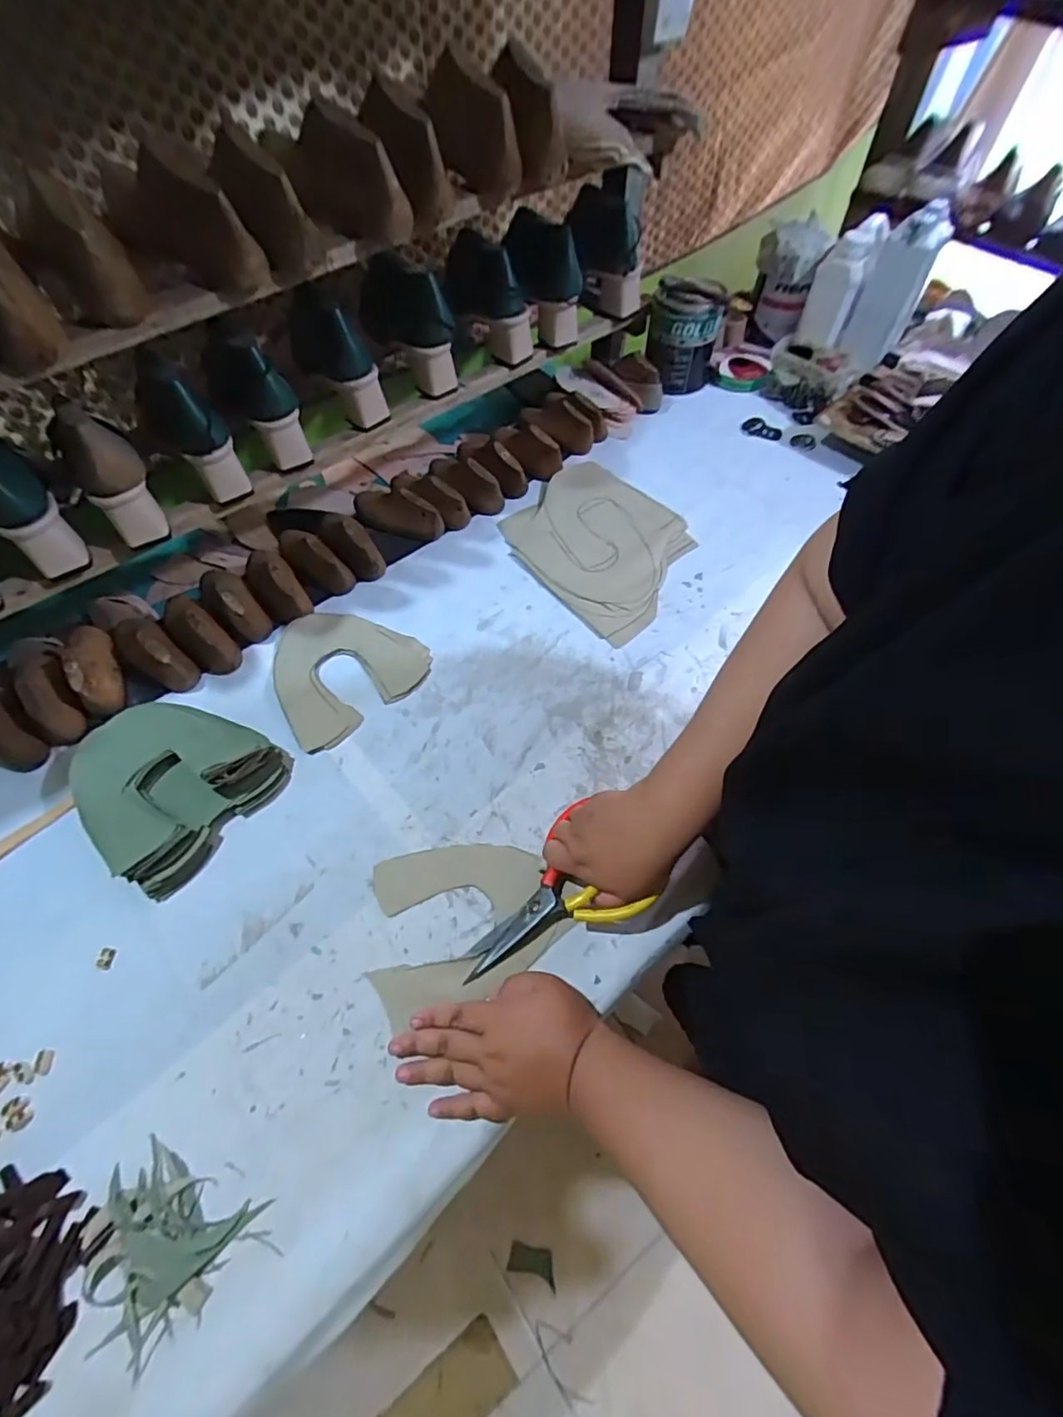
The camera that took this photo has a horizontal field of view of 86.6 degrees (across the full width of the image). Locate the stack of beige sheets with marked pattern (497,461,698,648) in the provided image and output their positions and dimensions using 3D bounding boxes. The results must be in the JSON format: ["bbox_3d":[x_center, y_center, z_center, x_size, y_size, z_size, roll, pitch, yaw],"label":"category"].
[{"bbox_3d":[0.096,-0.225,0.759,0.220,0.011,0.263,-37,66,-19],"label":"stack of beige sheets with marked pattern"}]

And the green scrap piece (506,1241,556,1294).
[{"bbox_3d":[0.004,0.955,0.971,0.084,0.004,0.046,12,58,9],"label":"green scrap piece"}]

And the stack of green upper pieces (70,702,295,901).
[{"bbox_3d":[-0.368,0.067,0.572,0.180,0.044,0.168,32,65,17],"label":"stack of green upper pieces"}]

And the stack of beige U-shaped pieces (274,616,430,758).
[{"bbox_3d":[-0.224,-0.051,0.661,0.170,0.011,0.163,-40,67,-20],"label":"stack of beige U-shaped pieces"}]

